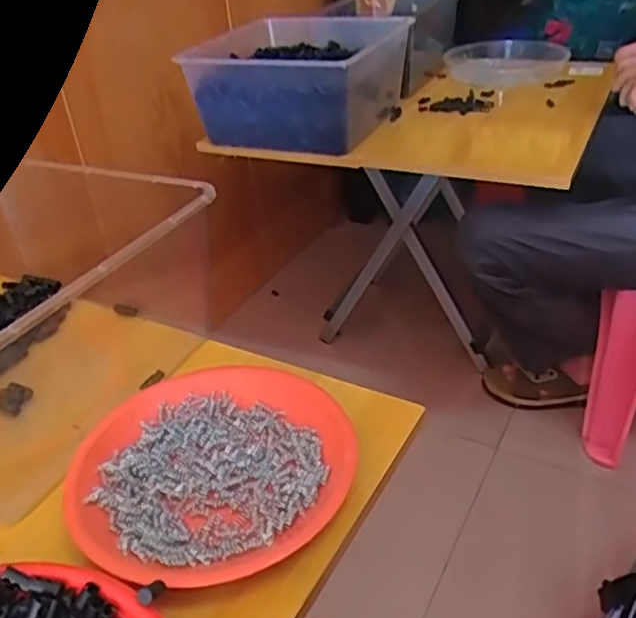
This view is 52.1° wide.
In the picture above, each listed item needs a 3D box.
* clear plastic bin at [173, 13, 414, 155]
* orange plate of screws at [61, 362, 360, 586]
[{"bbox_3d":[-0.037,-0.364,1.067,0.309,0.153,0.299,11,37,22],"label":"clear plastic bin"},{"bbox_3d":[-0.078,0.108,0.459,0.183,0.020,0.188,-3,34,2],"label":"orange plate of screws"}]

